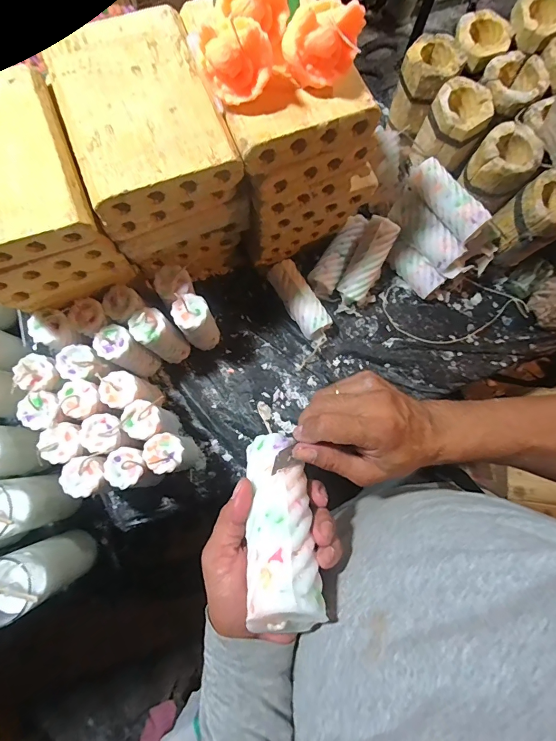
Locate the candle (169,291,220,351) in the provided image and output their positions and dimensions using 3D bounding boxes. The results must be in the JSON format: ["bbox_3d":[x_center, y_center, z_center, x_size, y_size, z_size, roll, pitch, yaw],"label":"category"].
[{"bbox_3d":[-0.125,-0.073,0.601,0.051,0.134,0.054,-18,79,-5],"label":"candle"}]

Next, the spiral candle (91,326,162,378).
[{"bbox_3d":[-0.229,-0.026,0.589,0.060,0.124,0.054,41,80,7],"label":"spiral candle"}]

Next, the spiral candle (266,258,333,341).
[{"bbox_3d":[0.037,-0.122,0.655,0.050,0.047,0.138,-32,80,-7],"label":"spiral candle"}]

